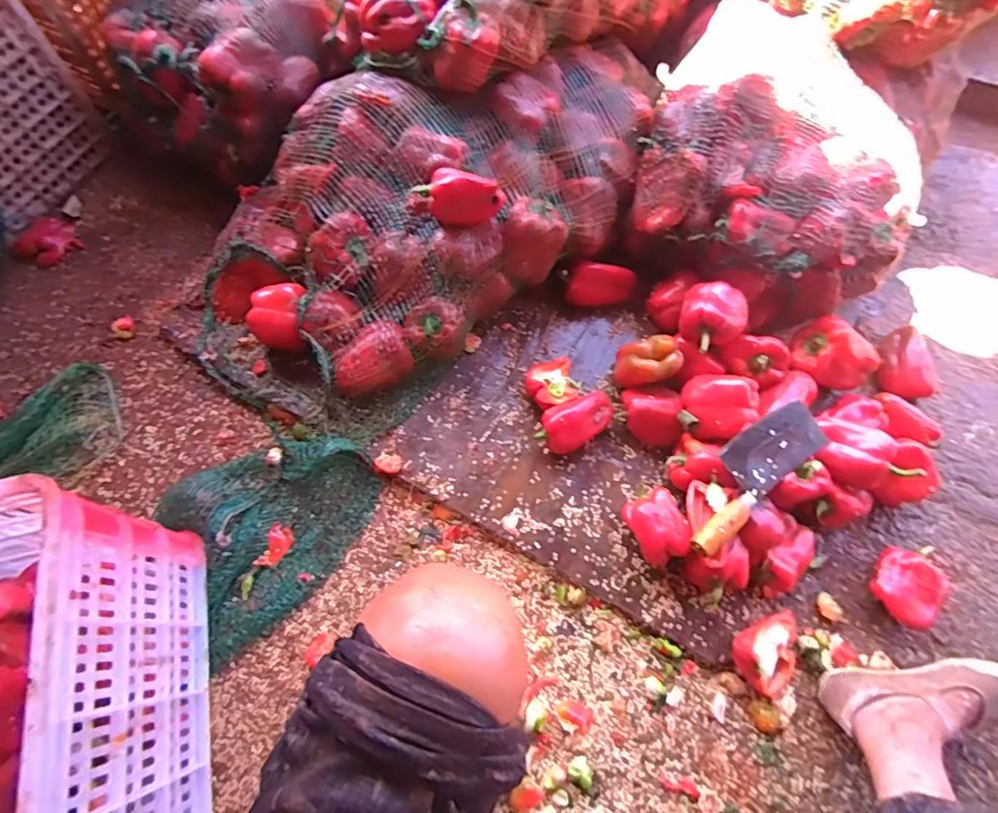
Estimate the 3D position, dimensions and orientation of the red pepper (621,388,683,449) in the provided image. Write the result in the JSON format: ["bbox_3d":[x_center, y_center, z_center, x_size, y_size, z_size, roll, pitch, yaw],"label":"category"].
[{"bbox_3d":[0.233,0.014,0.801,0.081,0.063,0.090,-3,68,-3],"label":"red pepper"}]

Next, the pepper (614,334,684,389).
[{"bbox_3d":[0.228,-0.066,0.802,0.089,0.071,0.071,3,68,-1],"label":"pepper"}]

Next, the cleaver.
[{"bbox_3d":[0.335,0.087,0.699,0.254,0.022,0.083,-37,74,-15],"label":"cleaver"}]

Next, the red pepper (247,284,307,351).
[{"bbox_3d":[-0.341,-0.138,0.814,0.080,0.074,0.078,1,68,-2],"label":"red pepper"}]

